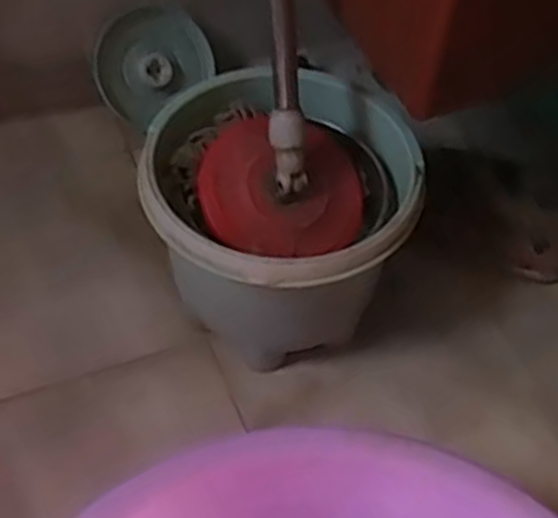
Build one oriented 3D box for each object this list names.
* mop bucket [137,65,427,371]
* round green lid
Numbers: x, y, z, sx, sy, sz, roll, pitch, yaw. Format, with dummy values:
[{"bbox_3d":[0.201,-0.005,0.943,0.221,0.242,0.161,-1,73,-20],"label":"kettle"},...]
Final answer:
[{"bbox_3d":[0.000,-0.019,0.756,0.236,0.219,0.217,2,52,-3],"label":"mop bucket"},{"bbox_3d":[-0.160,-0.247,0.976,0.147,0.124,0.021,-41,28,-10],"label":"round green lid"}]

